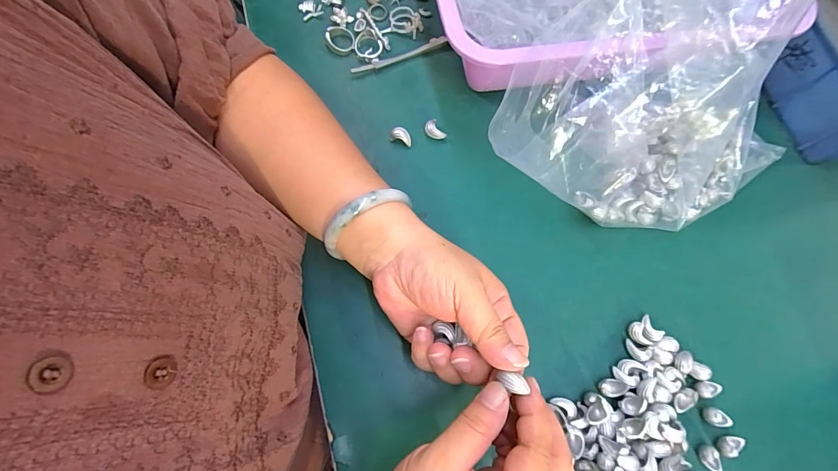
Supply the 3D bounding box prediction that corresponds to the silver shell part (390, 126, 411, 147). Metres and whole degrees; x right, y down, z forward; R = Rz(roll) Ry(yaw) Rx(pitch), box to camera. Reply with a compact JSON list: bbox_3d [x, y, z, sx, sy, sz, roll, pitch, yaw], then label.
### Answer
[{"bbox_3d":[-0.015,-0.087,0.345,0.019,0.015,0.010,18,74,3],"label":"silver shell part"}]

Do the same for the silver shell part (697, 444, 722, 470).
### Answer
[{"bbox_3d":[0.210,0.161,0.283,0.011,0.012,0.021,-28,76,-10],"label":"silver shell part"}]

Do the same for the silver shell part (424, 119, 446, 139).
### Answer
[{"bbox_3d":[0.014,-0.092,0.348,0.020,0.013,0.011,41,76,10],"label":"silver shell part"}]

